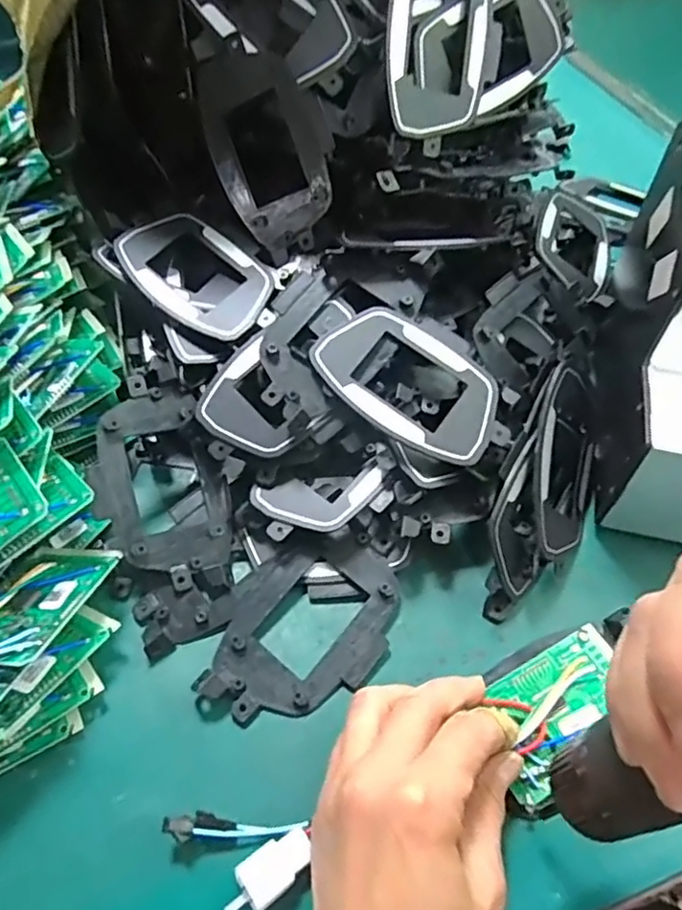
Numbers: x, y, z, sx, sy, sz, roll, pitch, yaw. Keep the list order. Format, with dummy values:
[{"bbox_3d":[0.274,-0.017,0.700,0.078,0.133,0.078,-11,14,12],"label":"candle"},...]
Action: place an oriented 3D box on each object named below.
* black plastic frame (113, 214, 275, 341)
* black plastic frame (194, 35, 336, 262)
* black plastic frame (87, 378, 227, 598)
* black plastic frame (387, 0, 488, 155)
[{"bbox_3d":[-0.085,-0.108,0.366,0.100,0.019,0.057,34,61,22],"label":"black plastic frame"},{"bbox_3d":[-0.040,-0.175,0.360,0.070,0.111,0.009,-19,17,18],"label":"black plastic frame"},{"bbox_3d":[-0.096,0.016,0.331,0.065,0.010,0.116,-17,82,-23],"label":"black plastic frame"},{"bbox_3d":[0.052,-0.223,0.347,0.058,0.099,0.012,-5,17,-21],"label":"black plastic frame"}]

